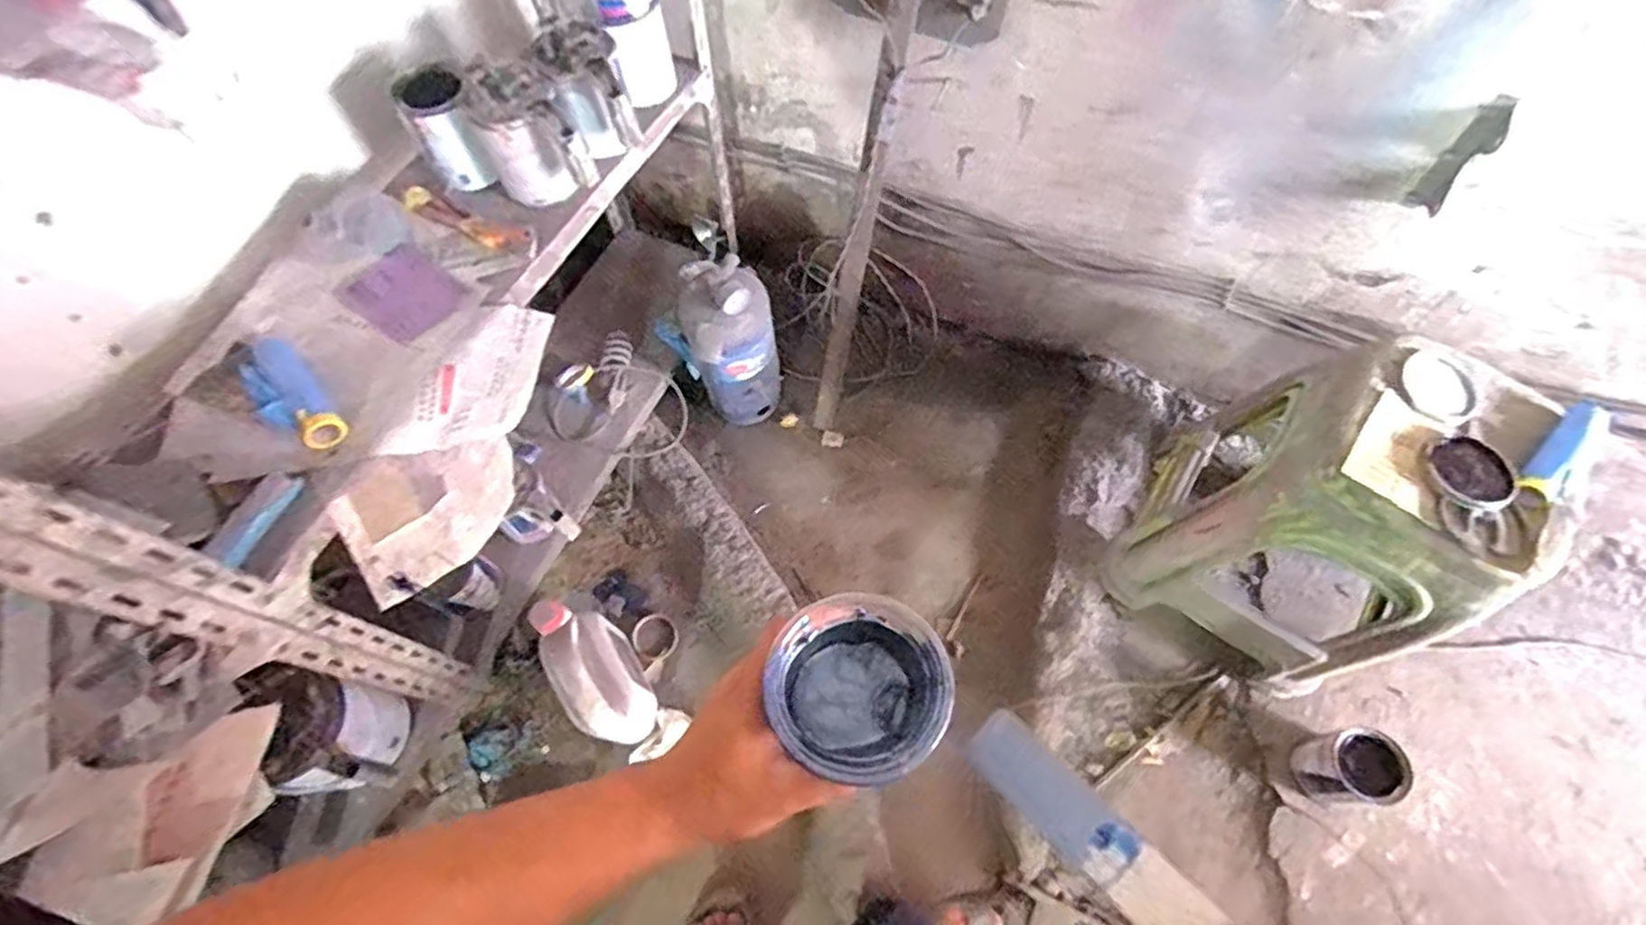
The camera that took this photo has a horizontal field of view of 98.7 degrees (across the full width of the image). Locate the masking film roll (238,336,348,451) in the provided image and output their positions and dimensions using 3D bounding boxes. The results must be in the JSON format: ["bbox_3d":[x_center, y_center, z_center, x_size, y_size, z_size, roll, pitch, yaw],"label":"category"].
[{"bbox_3d":[-0.623,-0.076,0.823,0.065,0.036,0.166,-39,68,-18],"label":"masking film roll"}]

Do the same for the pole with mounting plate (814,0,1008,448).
[{"bbox_3d":[0.064,-0.390,1.243,0.266,0.880,0.071,25,44,13],"label":"pole with mounting plate"}]

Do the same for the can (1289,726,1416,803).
[{"bbox_3d":[0.829,0.488,1.131,0.123,0.143,0.100,-6,62,-2],"label":"can"}]

